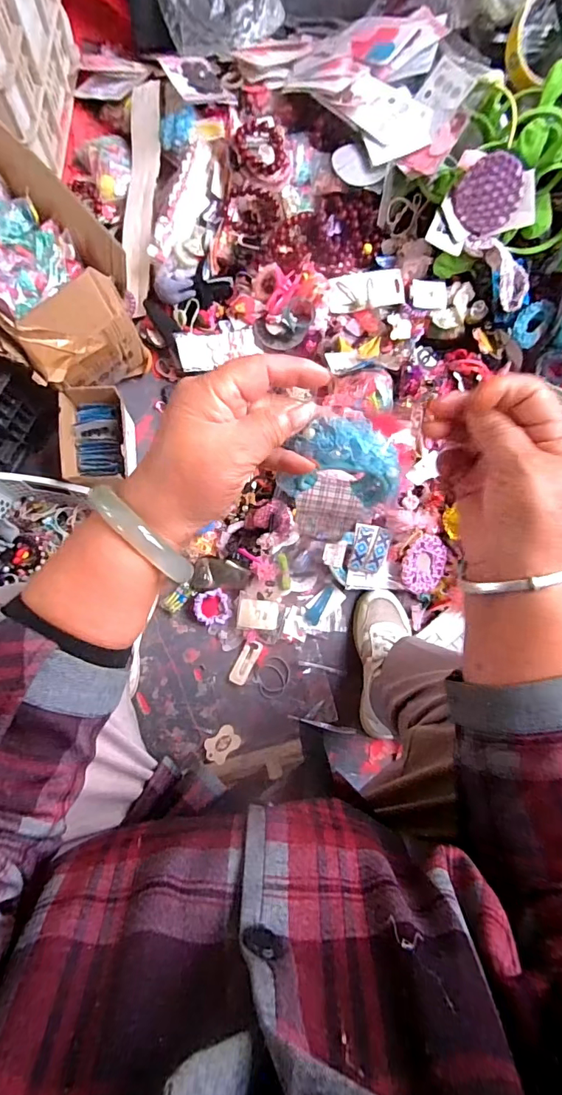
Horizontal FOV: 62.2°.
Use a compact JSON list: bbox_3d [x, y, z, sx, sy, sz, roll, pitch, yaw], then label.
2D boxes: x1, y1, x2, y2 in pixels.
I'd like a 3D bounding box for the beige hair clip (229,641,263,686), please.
[{"bbox_3d":[-0.059,0.190,0.772,0.028,0.016,0.073,27,81,-2],"label":"beige hair clip"}]

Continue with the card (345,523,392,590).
[{"bbox_3d":[0.146,0.019,0.767,0.070,0.018,0.107,1,103,-15],"label":"card"}]

